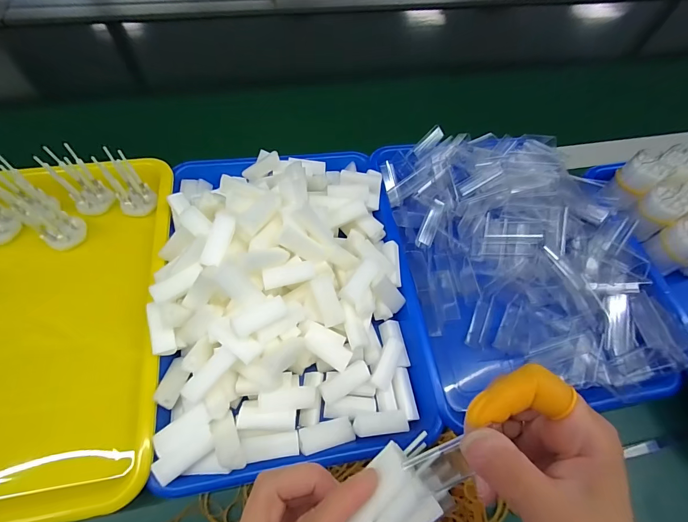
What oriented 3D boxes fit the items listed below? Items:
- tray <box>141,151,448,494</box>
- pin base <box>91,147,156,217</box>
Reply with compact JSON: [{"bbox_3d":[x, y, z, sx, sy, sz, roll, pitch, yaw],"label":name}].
[{"bbox_3d":[-0.051,0.012,0.327,0.234,0.079,0.319,-7,62,-8],"label":"tray"},{"bbox_3d":[-0.230,-0.083,0.366,0.035,0.072,0.026,-29,47,-18],"label":"pin base"}]

